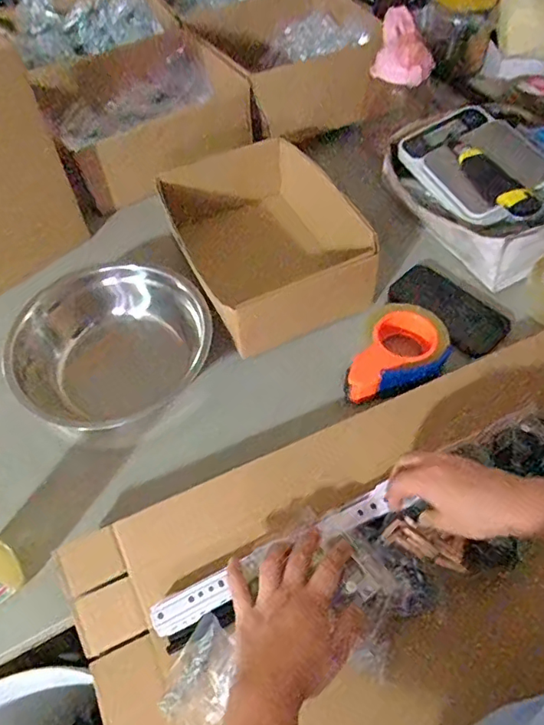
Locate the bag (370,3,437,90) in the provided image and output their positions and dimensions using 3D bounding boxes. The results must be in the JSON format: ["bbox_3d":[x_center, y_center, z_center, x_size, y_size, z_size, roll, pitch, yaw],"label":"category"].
[{"bbox_3d":[0.216,-0.507,0.840,0.099,0.071,0.091,11,57,10],"label":"bag"}]

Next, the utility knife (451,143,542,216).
[{"bbox_3d":[0.303,-0.263,0.731,0.043,0.025,0.166,-17,57,-9],"label":"utility knife"}]

